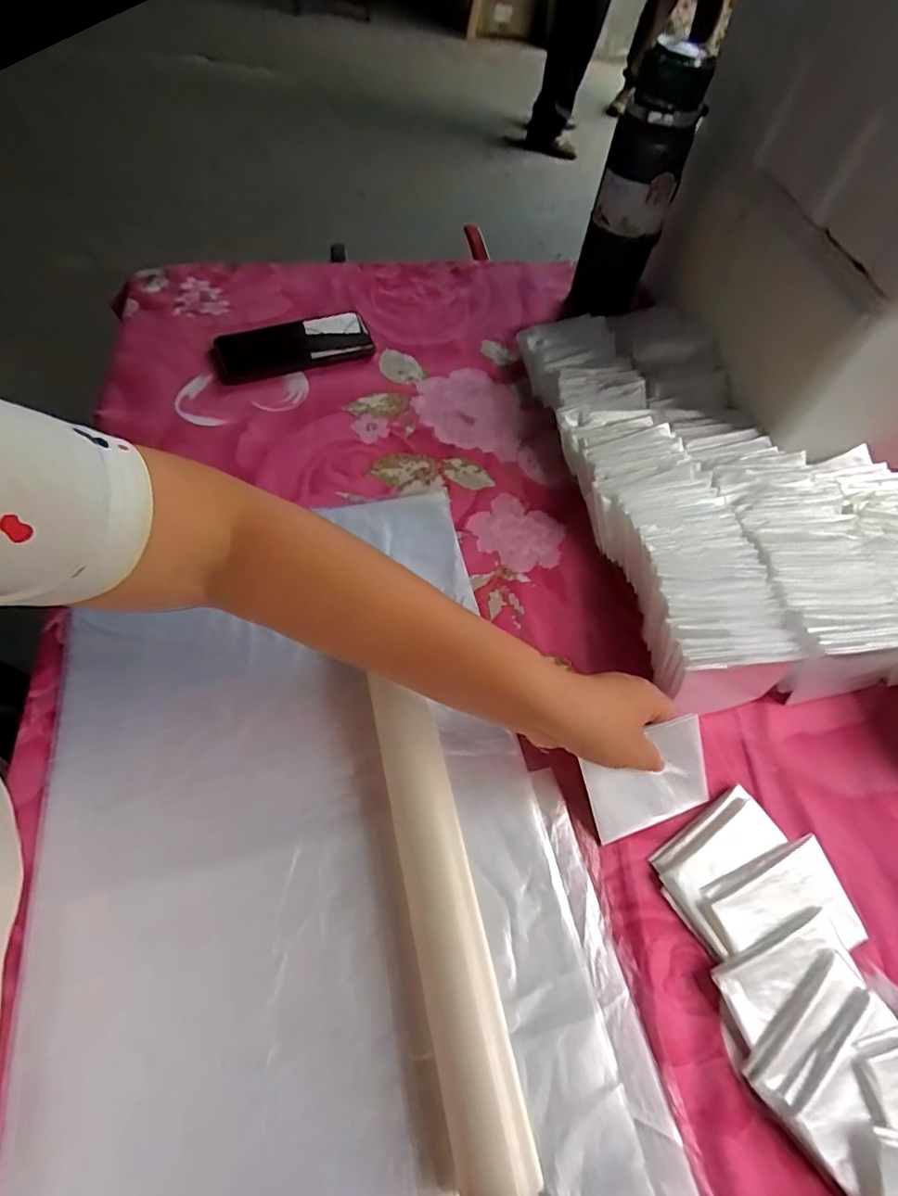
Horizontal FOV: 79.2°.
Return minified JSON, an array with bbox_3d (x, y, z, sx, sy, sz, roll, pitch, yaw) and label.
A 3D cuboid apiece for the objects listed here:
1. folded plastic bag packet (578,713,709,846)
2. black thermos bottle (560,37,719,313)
[{"bbox_3d":[0.132,0.120,0.361,0.084,0.007,0.061,-17,90,-6],"label":"folded plastic bag packet"},{"bbox_3d":[0.196,-0.422,0.587,0.082,0.253,0.090,18,57,8],"label":"black thermos bottle"}]

